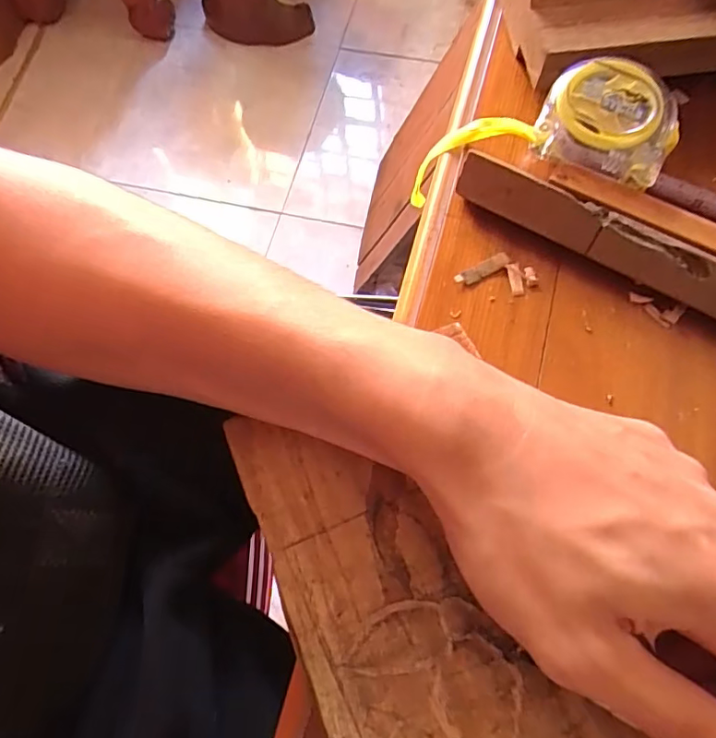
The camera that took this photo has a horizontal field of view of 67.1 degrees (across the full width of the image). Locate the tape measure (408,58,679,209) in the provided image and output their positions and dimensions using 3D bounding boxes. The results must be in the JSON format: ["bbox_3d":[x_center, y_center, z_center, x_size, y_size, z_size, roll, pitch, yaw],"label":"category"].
[{"bbox_3d":[0.099,-0.134,0.311,0.148,0.042,0.068,2,68,26],"label":"tape measure"}]

